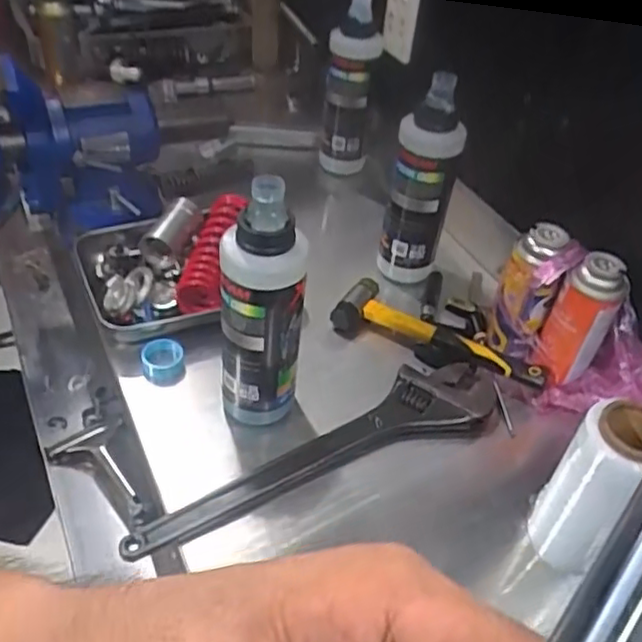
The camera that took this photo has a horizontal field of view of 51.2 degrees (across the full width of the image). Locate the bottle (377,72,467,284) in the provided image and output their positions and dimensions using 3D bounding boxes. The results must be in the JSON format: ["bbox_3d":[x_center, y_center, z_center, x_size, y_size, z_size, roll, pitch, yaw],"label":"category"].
[{"bbox_3d":[0.127,-0.166,0.859,0.075,0.279,0.065,13,43,8],"label":"bottle"}]

